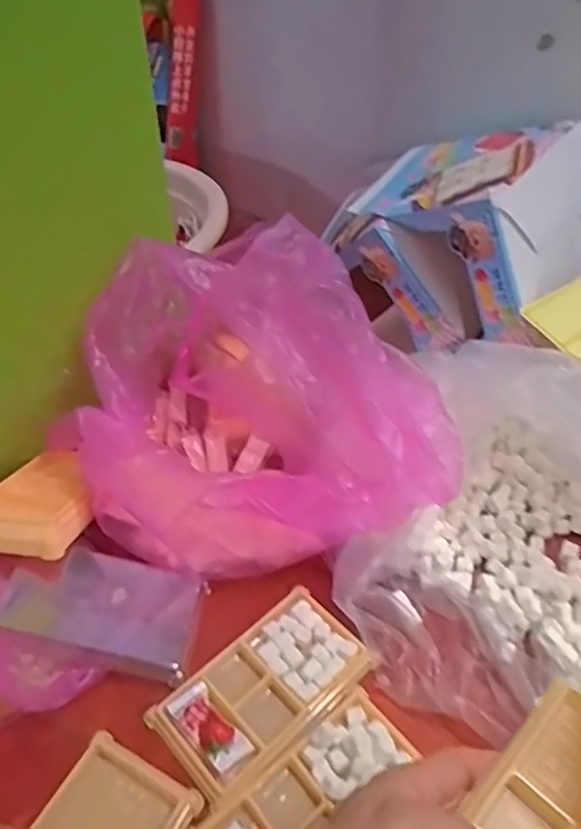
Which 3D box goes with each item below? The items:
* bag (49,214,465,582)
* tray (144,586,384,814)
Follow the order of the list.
[{"bbox_3d":[-0.026,-0.017,0.498,0.282,0.172,0.228,1,43,4],"label":"bag"},{"bbox_3d":[-0.016,0.180,0.420,0.133,0.017,0.075,-32,50,-28],"label":"tray"}]

